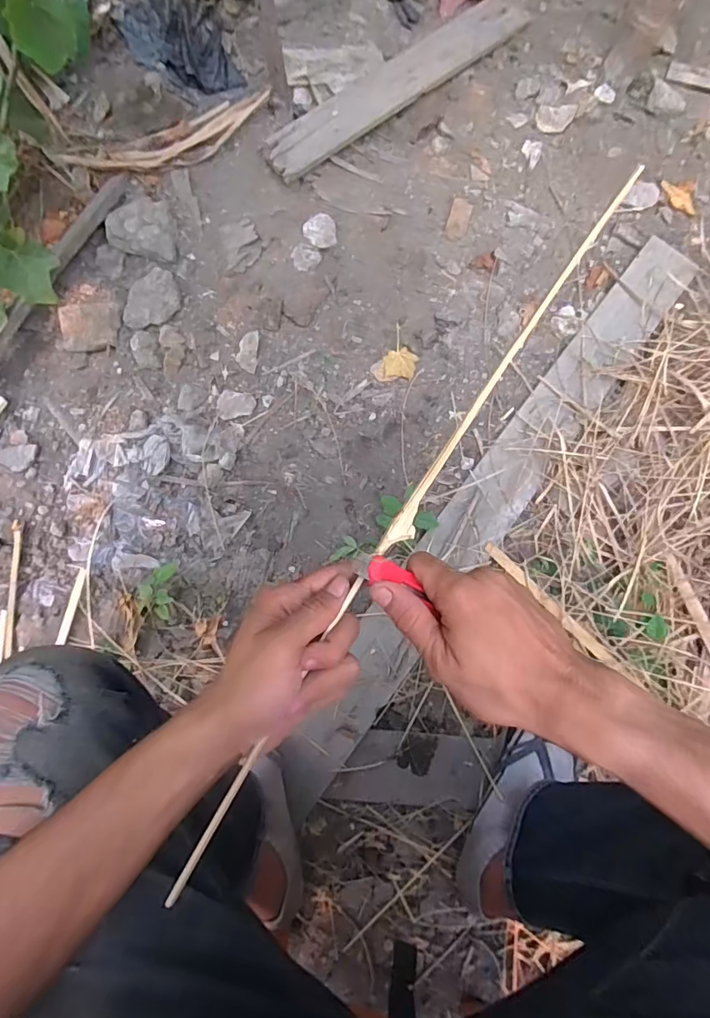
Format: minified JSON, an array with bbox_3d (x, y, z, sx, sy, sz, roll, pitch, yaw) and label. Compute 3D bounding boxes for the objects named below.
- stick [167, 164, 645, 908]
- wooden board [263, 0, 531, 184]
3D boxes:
[{"bbox_3d":[0.056,-0.023,0.339,0.017,0.009,0.603,32,79,12],"label":"stick"},{"bbox_3d":[0.079,-0.813,0.928,0.571,0.020,0.090,-35,93,-4],"label":"wooden board"}]

